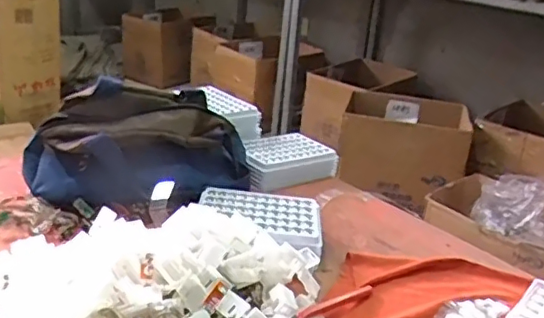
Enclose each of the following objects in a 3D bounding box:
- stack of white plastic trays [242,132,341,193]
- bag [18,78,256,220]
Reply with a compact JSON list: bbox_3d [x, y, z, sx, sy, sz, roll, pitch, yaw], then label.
[{"bbox_3d":[0.012,0.000,0.792,0.128,0.035,0.096,-10,28,-33],"label":"stack of white plastic trays"},{"bbox_3d":[-0.145,-0.020,0.665,0.247,0.099,0.137,1,23,-12],"label":"bag"}]

